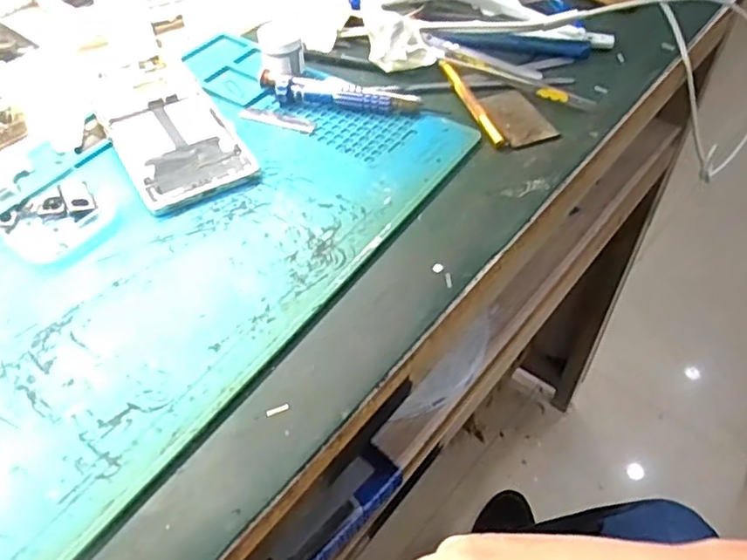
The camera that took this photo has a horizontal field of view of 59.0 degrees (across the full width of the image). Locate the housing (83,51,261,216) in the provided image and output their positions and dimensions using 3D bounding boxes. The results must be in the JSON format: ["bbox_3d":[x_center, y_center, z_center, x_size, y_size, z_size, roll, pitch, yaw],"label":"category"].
[{"bbox_3d":[-0.145,-0.108,0.459,0.074,0.009,0.161,-24,54,-19],"label":"housing"}]

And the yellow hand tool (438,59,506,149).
[{"bbox_3d":[0.070,-0.130,0.478,0.010,0.007,0.098,-15,52,-13],"label":"yellow hand tool"}]

